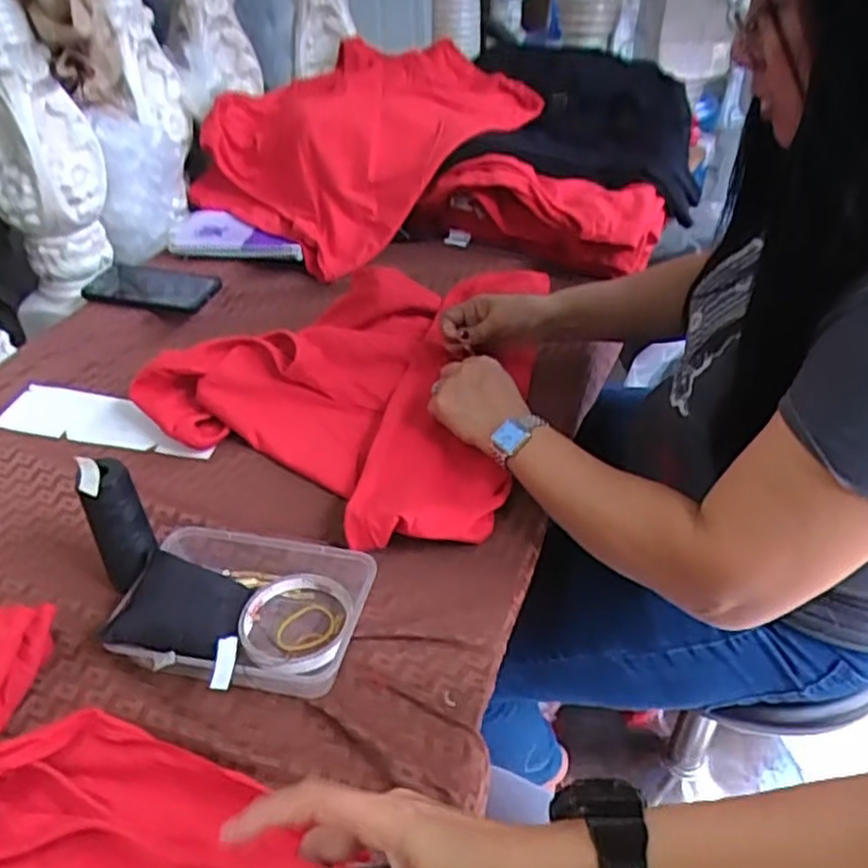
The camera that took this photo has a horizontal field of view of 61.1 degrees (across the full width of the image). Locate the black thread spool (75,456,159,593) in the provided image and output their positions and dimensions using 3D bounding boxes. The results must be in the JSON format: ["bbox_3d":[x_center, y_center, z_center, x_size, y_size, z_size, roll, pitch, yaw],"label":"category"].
[{"bbox_3d":[-0.237,0.071,0.557,0.039,0.119,0.026,-29,46,-32],"label":"black thread spool"}]

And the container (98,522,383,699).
[{"bbox_3d":[-0.135,0.131,0.551,0.167,0.035,0.128,4,38,6],"label":"container"}]

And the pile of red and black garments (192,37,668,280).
[{"bbox_3d":[-0.029,-0.425,1.104,0.610,0.180,0.494,-4,37,-5],"label":"pile of red and black garments"}]

